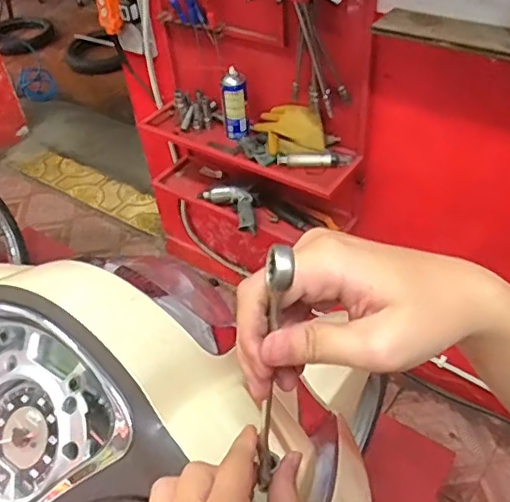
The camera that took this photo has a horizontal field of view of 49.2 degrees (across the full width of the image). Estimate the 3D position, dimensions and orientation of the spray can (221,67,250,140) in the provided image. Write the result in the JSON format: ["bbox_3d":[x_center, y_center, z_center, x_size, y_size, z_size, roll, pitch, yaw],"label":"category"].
[{"bbox_3d":[-0.049,-0.364,1.387,0.064,0.155,0.064,-6,45,0],"label":"spray can"}]

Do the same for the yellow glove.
[{"bbox_3d":[0.069,-0.290,1.345,0.207,0.112,0.075,28,54,30],"label":"yellow glove"}]

